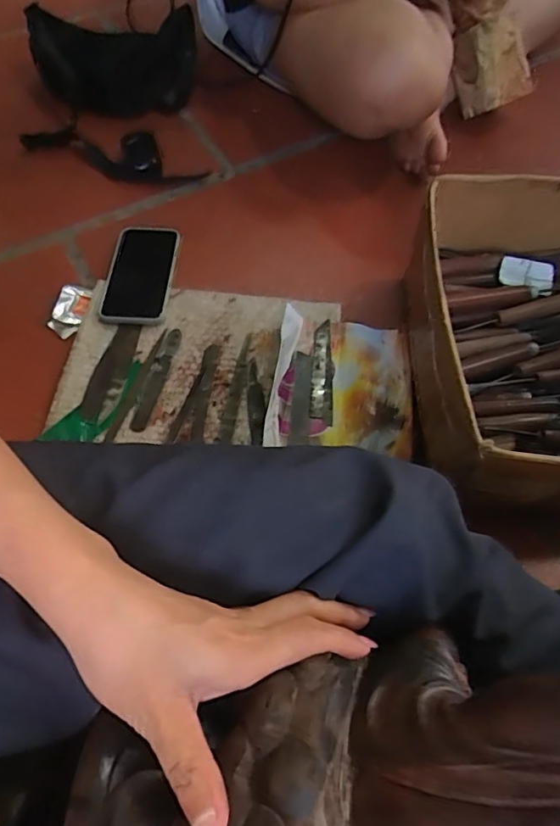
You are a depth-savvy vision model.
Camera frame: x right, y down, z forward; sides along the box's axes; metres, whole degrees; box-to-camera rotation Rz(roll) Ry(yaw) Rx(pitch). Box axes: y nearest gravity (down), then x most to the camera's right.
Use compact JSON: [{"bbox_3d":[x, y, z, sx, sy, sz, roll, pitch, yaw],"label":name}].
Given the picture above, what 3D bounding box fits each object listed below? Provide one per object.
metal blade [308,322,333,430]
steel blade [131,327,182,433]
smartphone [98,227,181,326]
[{"bbox_3d":[0.050,-0.050,0.627,0.025,0.007,0.141,4,61,2],"label":"metal blade"},{"bbox_3d":[-0.142,-0.040,0.618,0.020,0.004,0.138,12,62,6],"label":"steel blade"},{"bbox_3d":[-0.178,-0.174,0.675,0.082,0.011,0.156,3,61,1],"label":"smartphone"}]

